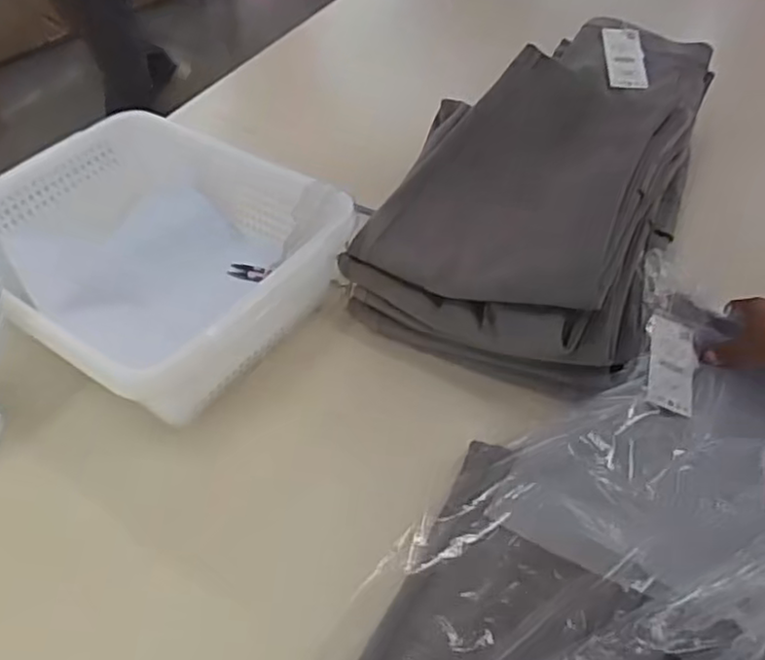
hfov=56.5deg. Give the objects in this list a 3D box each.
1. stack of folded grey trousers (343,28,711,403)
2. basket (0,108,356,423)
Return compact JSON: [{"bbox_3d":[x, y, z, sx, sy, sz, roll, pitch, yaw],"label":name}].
[{"bbox_3d":[0.221,-0.192,0.933,0.338,0.165,0.551,20,53,20],"label":"stack of folded grey trousers"},{"bbox_3d":[-0.288,-0.081,0.909,0.419,0.175,0.352,32,58,27],"label":"basket"}]

